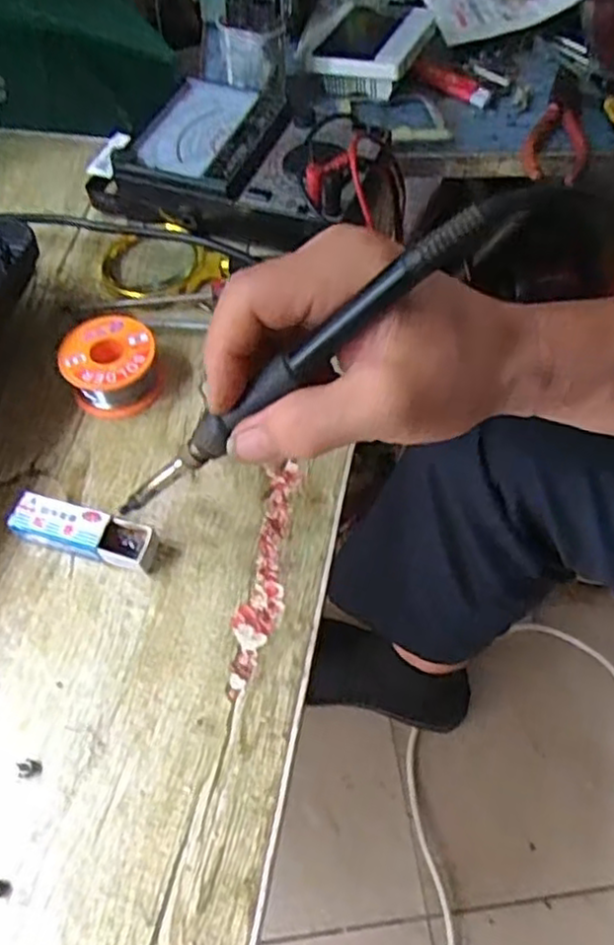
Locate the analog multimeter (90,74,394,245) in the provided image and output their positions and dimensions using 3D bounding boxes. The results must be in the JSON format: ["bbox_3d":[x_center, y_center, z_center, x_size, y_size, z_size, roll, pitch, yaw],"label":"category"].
[{"bbox_3d":[-0.060,-0.220,0.502,0.161,0.051,0.117,14,60,10],"label":"analog multimeter"}]

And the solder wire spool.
[{"bbox_3d":[-0.114,-0.062,0.414,0.052,0.030,0.052,-1,58,1],"label":"solder wire spool"}]

